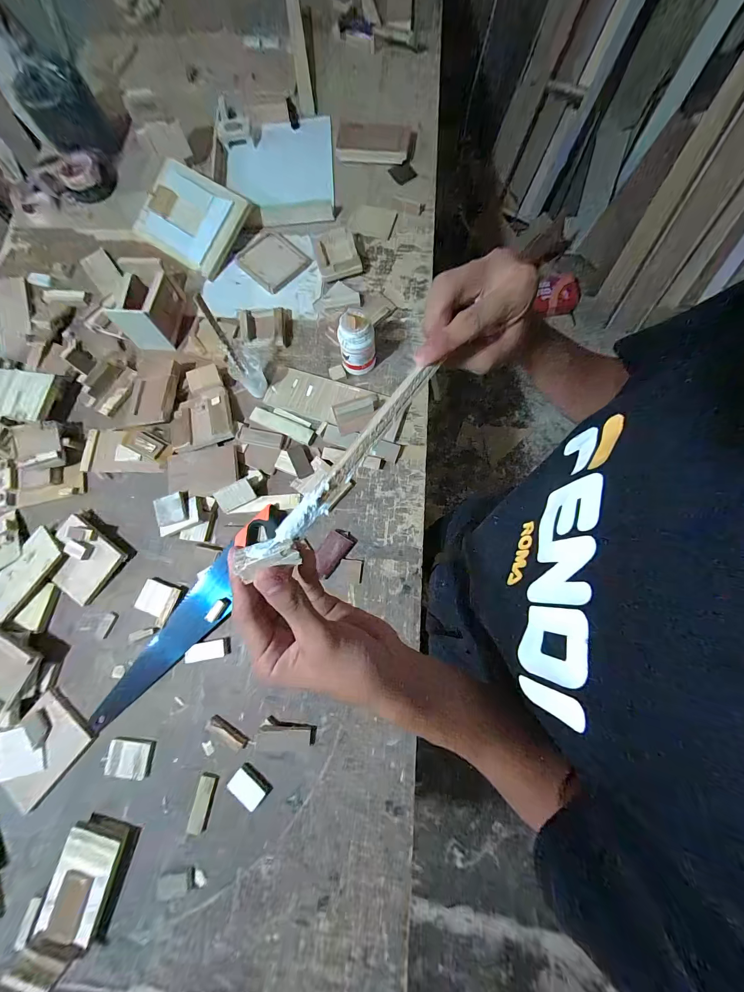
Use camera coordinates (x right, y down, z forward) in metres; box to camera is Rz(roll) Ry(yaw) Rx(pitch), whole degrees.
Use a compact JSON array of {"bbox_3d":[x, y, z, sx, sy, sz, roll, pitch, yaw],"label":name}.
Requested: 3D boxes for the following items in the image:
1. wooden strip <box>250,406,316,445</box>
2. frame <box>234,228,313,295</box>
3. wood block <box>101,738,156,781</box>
[{"bbox_3d":[-0.203,-0.163,0.745,0.157,0.011,0.037,25,78,6],"label":"wooden strip"},{"bbox_3d":[-0.267,-0.627,0.861,0.156,0.027,0.145,39,80,9],"label":"frame"},{"bbox_3d":[-0.453,0.487,0.603,0.084,0.010,0.060,5,77,2],"label":"wood block"}]

